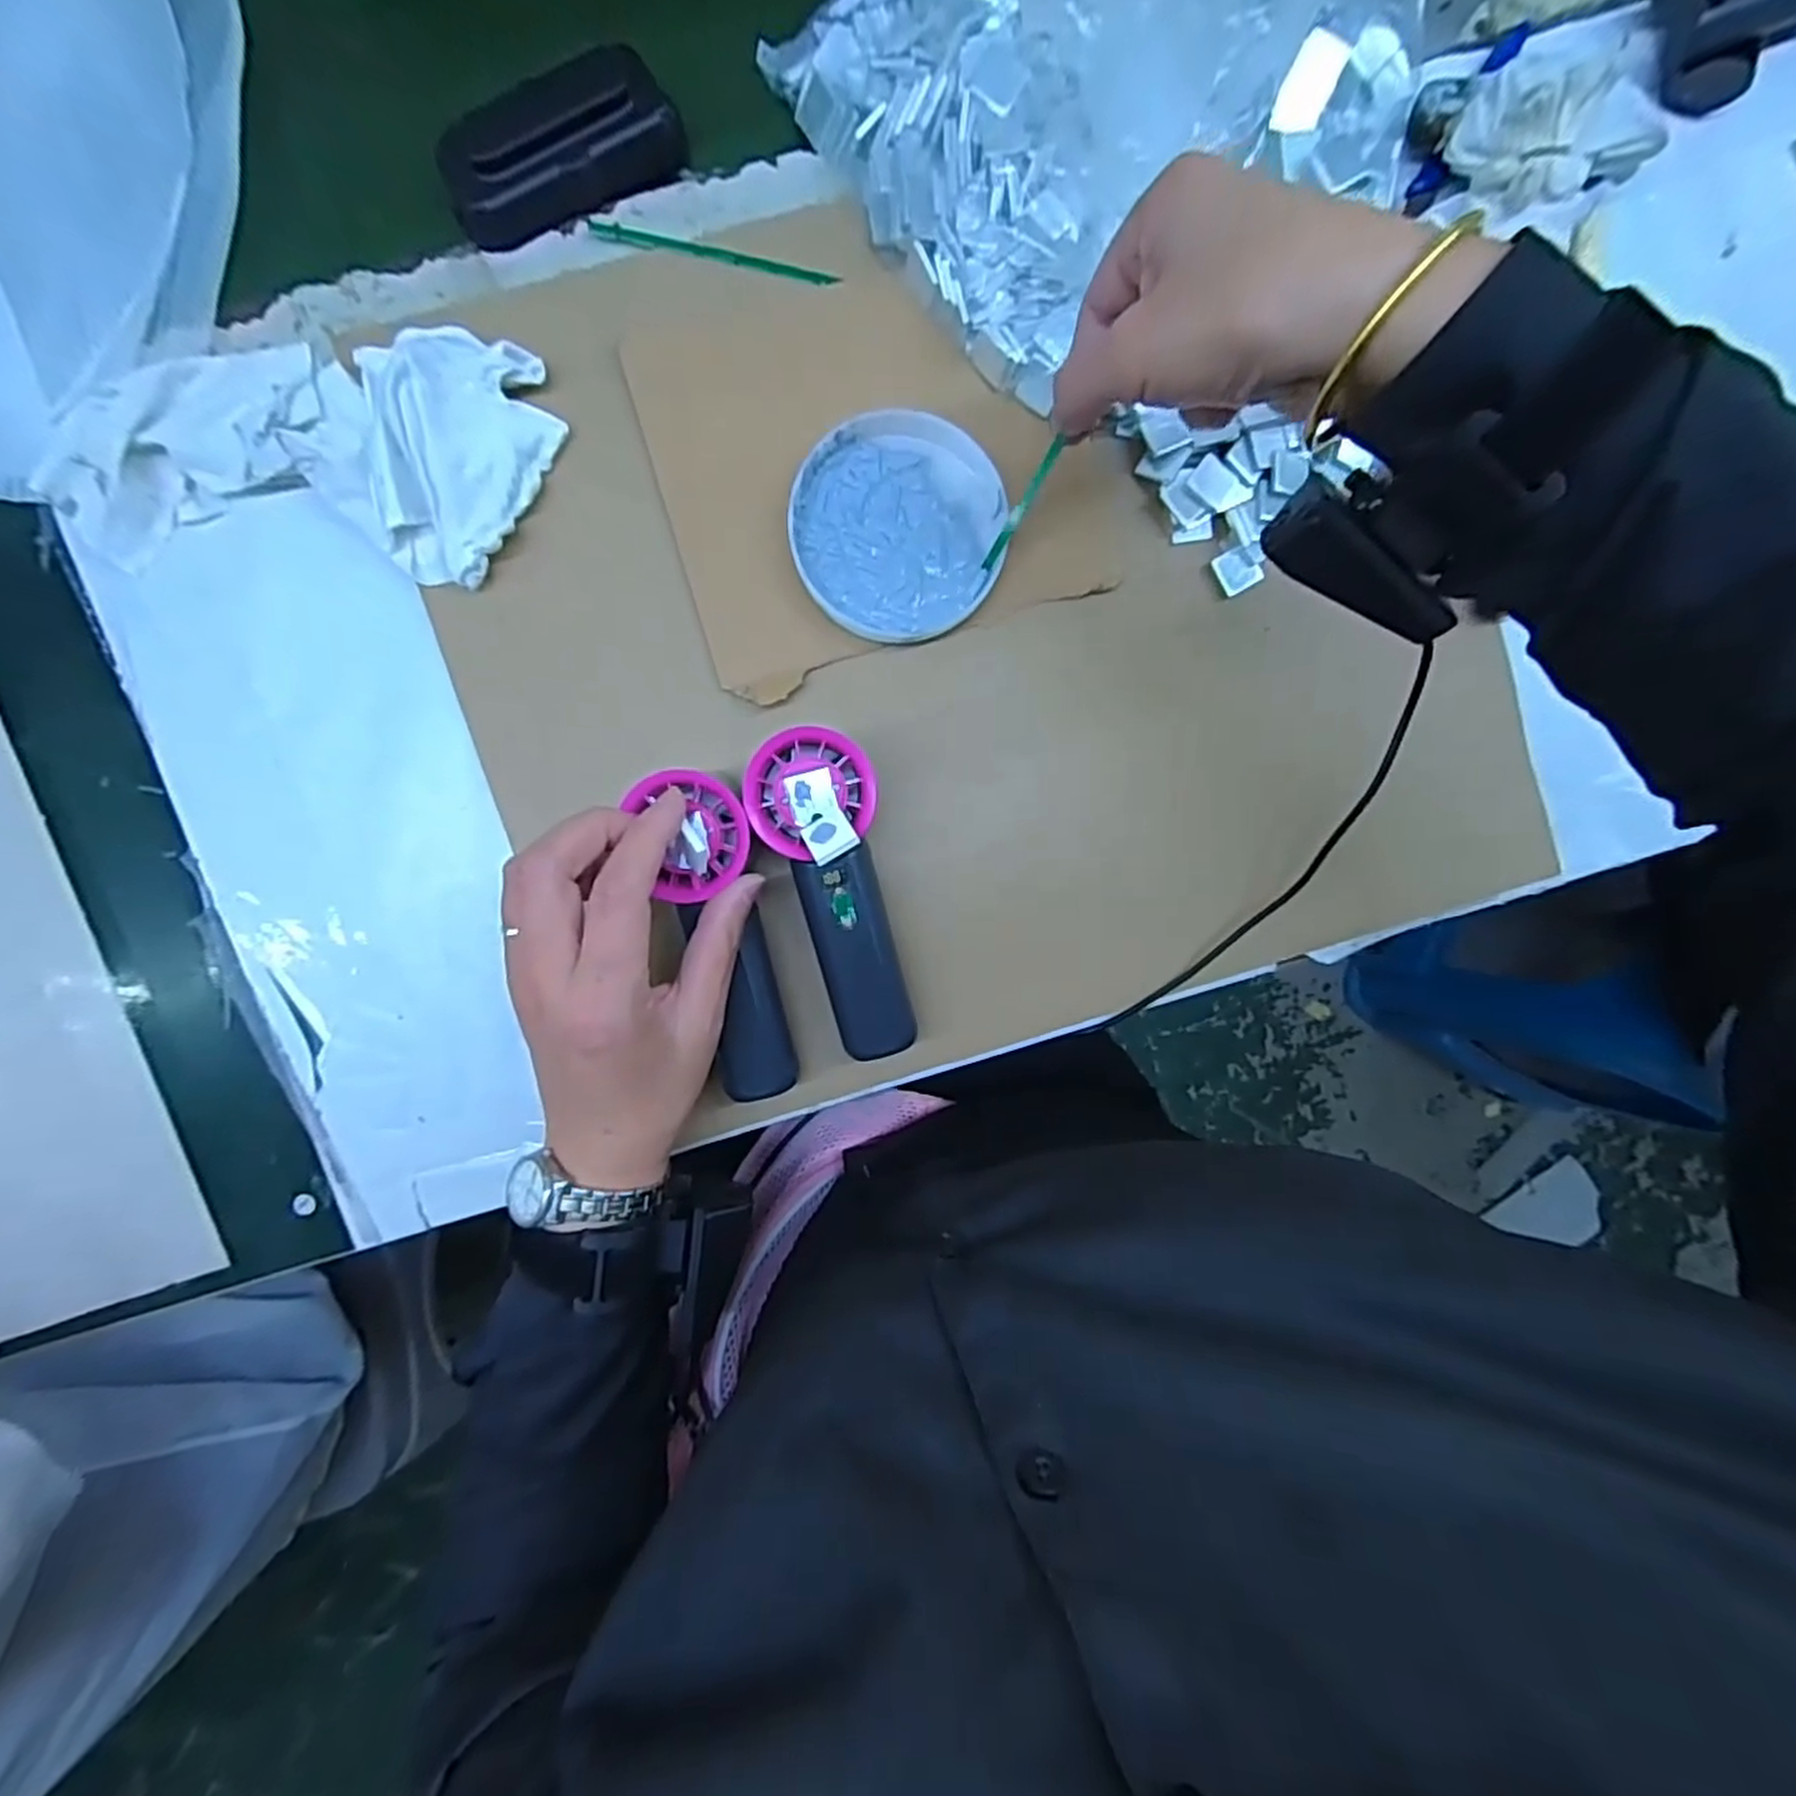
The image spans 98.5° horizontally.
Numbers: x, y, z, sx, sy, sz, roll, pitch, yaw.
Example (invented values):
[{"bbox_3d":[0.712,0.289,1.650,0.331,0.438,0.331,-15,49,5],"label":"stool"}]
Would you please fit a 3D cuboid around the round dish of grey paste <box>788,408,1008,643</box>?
[{"bbox_3d":[0.000,-0.176,0.369,0.097,0.012,0.100,0,95,-2],"label":"round dish of grey paste"}]

